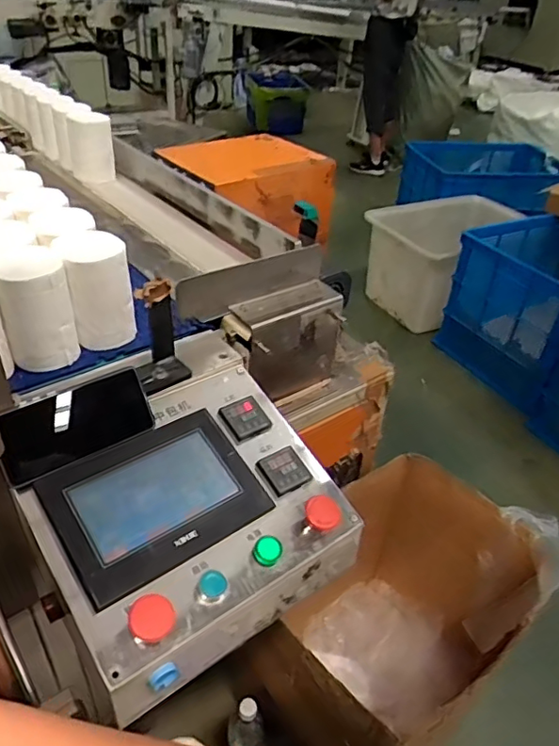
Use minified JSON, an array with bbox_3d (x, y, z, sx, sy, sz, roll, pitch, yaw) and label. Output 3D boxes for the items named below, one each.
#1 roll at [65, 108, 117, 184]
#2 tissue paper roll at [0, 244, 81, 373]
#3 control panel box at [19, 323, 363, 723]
[{"bbox_3d":[-0.406,-0.486,1.214,0.089,0.134,0.095,-11,40,-19],"label":"roll"},{"bbox_3d":[-0.300,-0.079,0.689,0.079,0.125,0.088,-20,43,-28],"label":"tissue paper roll"},{"bbox_3d":[-0.111,0.144,0.640,0.315,0.137,0.302,-25,46,-33],"label":"control panel box"}]

